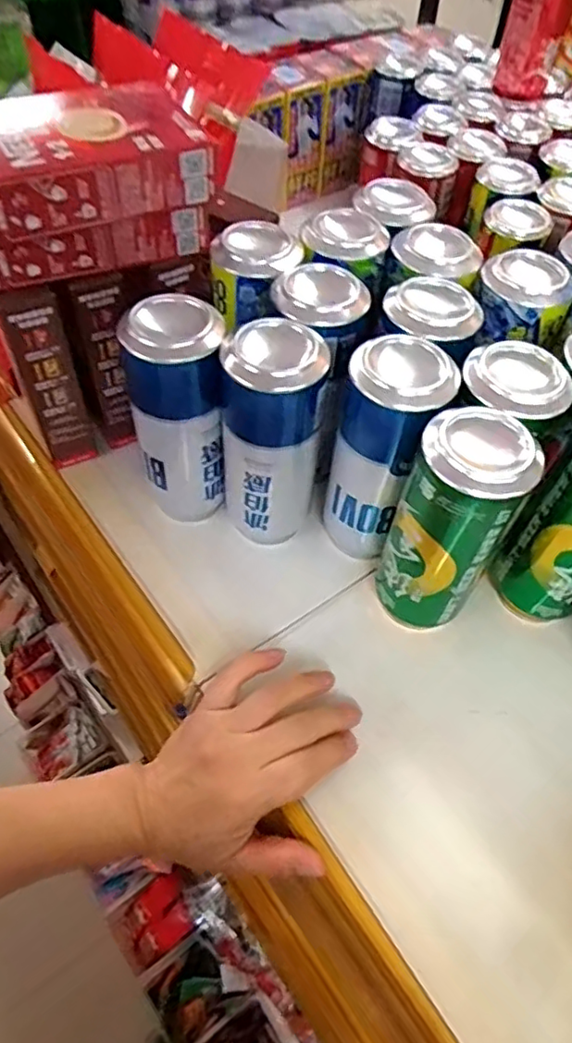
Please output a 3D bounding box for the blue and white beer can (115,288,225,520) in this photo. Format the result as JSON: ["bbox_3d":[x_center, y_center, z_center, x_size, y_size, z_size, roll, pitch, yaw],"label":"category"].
[{"bbox_3d":[-0.072,-0.073,0.423,0.058,0.149,0.059,1,54,-2],"label":"blue and white beer can"}]

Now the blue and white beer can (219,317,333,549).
[{"bbox_3d":[-0.011,-0.052,0.425,0.061,0.168,0.059,1,54,-2],"label":"blue and white beer can"}]

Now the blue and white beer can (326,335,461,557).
[{"bbox_3d":[0.064,-0.040,0.417,0.063,0.161,0.057,15,55,8],"label":"blue and white beer can"}]

